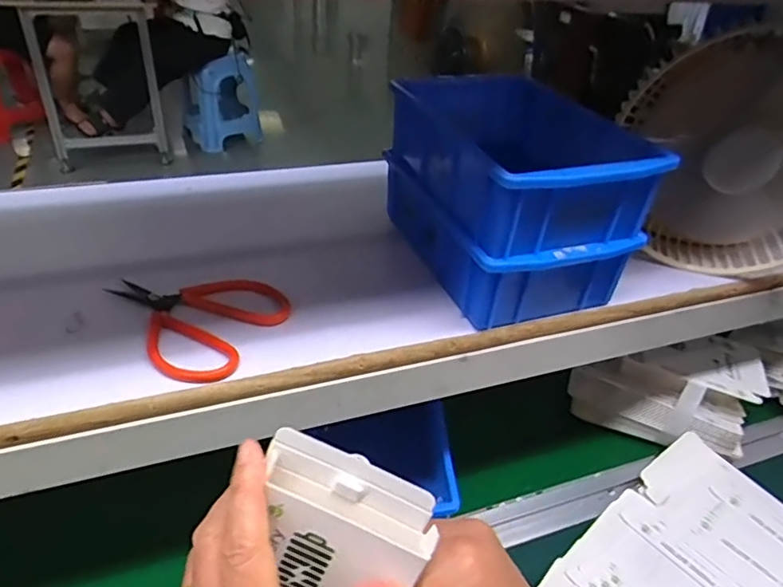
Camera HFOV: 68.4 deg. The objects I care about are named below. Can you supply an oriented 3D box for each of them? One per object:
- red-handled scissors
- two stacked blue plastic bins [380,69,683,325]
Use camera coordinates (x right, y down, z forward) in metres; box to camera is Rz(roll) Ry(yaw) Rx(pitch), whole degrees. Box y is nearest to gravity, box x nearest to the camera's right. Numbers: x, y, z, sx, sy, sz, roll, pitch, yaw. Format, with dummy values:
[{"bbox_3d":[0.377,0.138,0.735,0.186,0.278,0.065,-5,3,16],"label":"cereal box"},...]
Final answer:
[{"bbox_3d":[-0.141,0.016,0.398,0.116,0.015,0.098,19,37,18],"label":"red-handled scissors"},{"bbox_3d":[0.094,-0.083,0.462,0.141,0.120,0.207,-10,38,-20],"label":"two stacked blue plastic bins"}]

